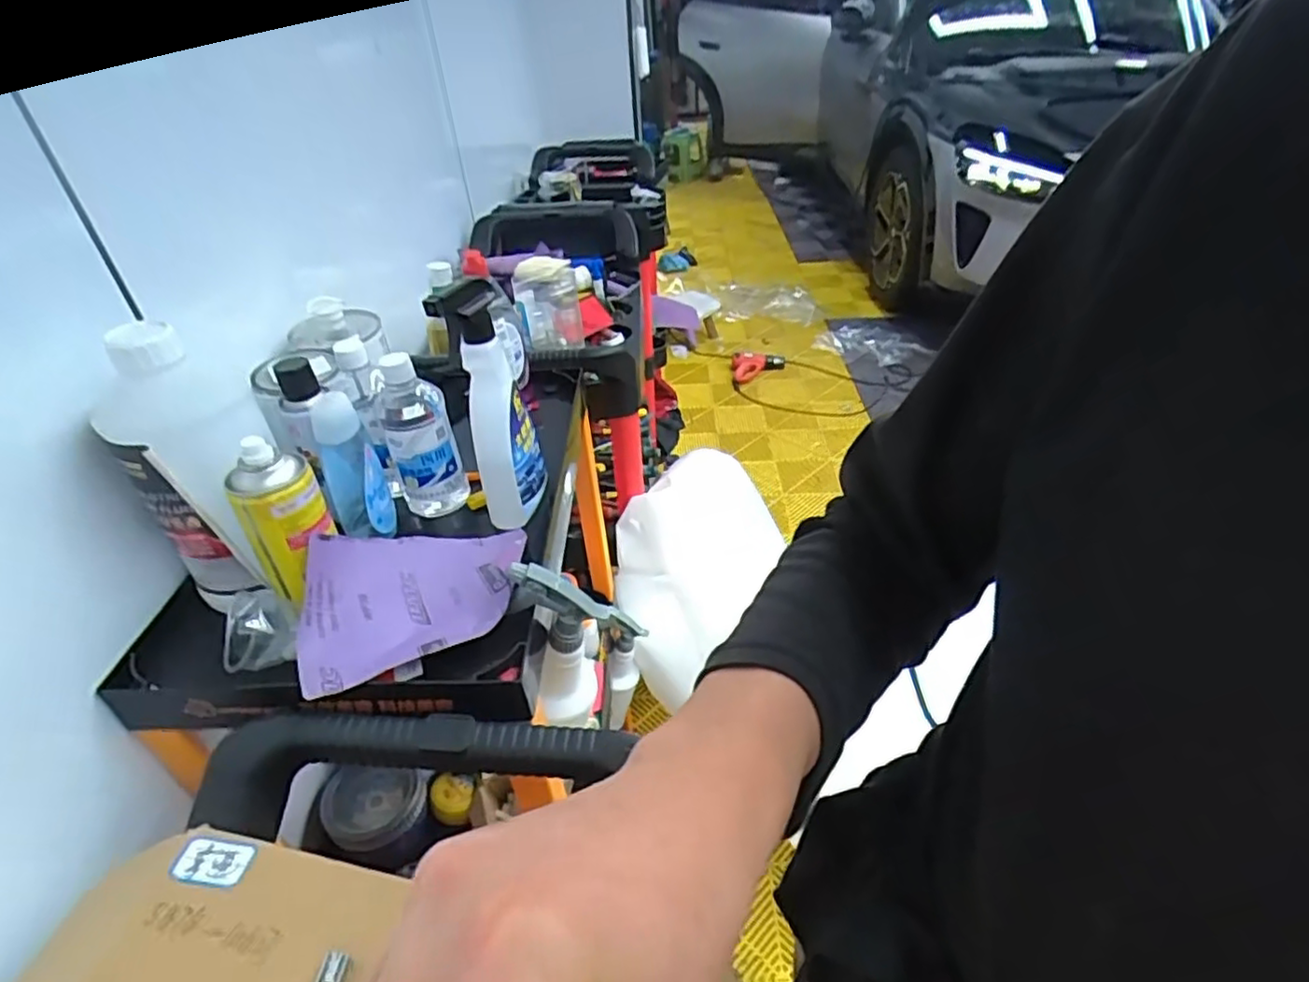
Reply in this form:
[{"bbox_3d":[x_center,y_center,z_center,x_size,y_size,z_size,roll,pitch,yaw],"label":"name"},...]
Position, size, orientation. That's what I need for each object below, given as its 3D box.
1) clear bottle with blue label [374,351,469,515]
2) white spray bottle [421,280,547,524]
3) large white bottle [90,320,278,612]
[{"bbox_3d":[-0.246,-0.048,0.725,0.068,0.194,0.061,-12,38,-11],"label":"clear bottle with blue label"},{"bbox_3d":[-0.158,-0.085,0.682,0.055,0.245,0.084,-1,37,4],"label":"white spray bottle"},{"bbox_3d":[-0.380,-0.023,0.582,0.117,0.240,0.099,-14,38,-13],"label":"large white bottle"}]

